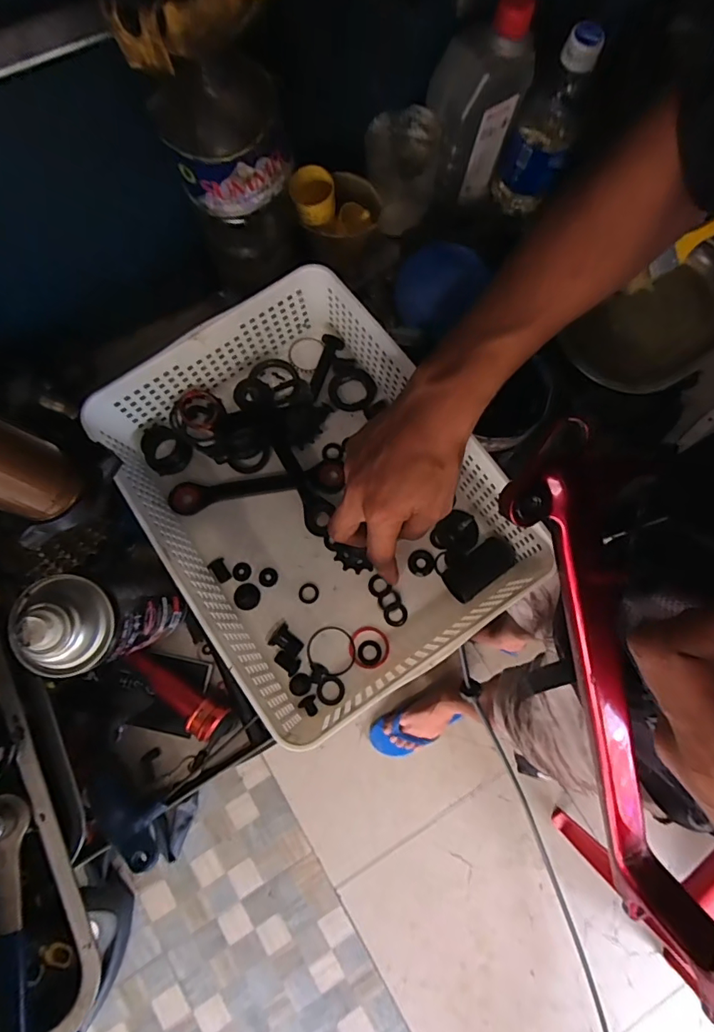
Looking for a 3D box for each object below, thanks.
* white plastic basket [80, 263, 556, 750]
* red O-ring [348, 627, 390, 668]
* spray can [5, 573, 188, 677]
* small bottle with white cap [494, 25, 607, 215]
[{"bbox_3d":[-0.039,-0.019,0.417,0.241,0.093,0.322,-34,80,-9],"label":"white plastic basket"},{"bbox_3d":[0.010,0.113,0.421,0.035,0.005,0.034,0,78,-1],"label":"red O-ring"},{"bbox_3d":[-0.177,0.076,0.342,0.057,0.145,0.064,6,78,0],"label":"spray can"},{"bbox_3d":[0.186,-0.385,0.482,0.060,0.159,0.062,16,78,2],"label":"small bottle with white cap"}]

